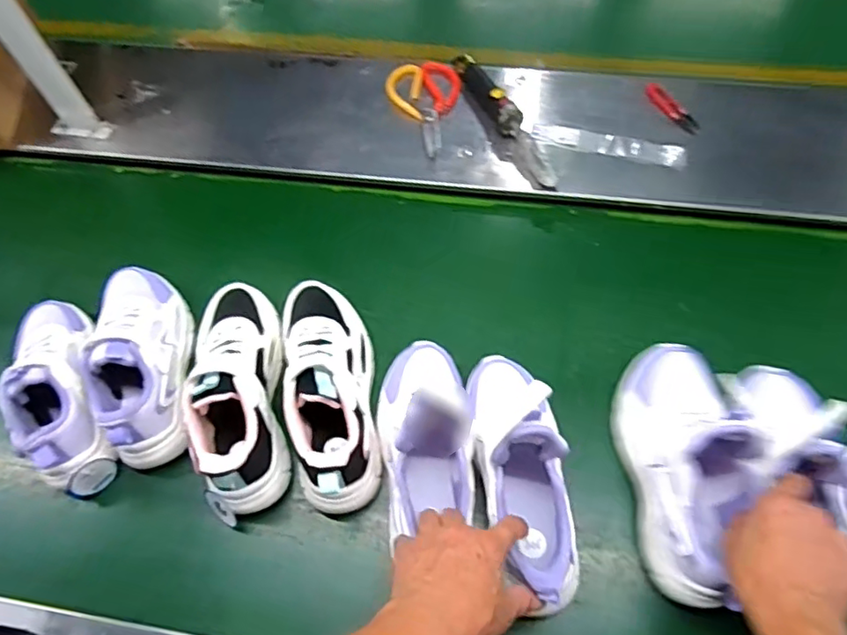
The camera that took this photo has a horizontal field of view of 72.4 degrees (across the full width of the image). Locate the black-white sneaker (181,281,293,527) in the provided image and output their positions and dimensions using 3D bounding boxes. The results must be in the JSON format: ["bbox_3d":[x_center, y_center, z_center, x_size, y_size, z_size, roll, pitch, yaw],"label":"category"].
[{"bbox_3d":[-0.201,0.070,0.621,0.099,0.111,0.260,-14,61,-5],"label":"black-white sneaker"}]

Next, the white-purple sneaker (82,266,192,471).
[{"bbox_3d":[-0.316,0.040,0.644,0.109,0.112,0.241,-15,61,-5],"label":"white-purple sneaker"}]

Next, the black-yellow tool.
[{"bbox_3d":[0.114,-0.284,0.806,0.043,0.048,0.268,-21,62,-8],"label":"black-yellow tool"}]

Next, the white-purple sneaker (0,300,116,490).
[{"bbox_3d":[-0.406,0.064,0.642,0.100,0.107,0.230,-28,63,-12],"label":"white-purple sneaker"}]

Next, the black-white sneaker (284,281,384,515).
[{"bbox_3d":[-0.103,0.071,0.621,0.093,0.117,0.256,-9,61,-2],"label":"black-white sneaker"}]

